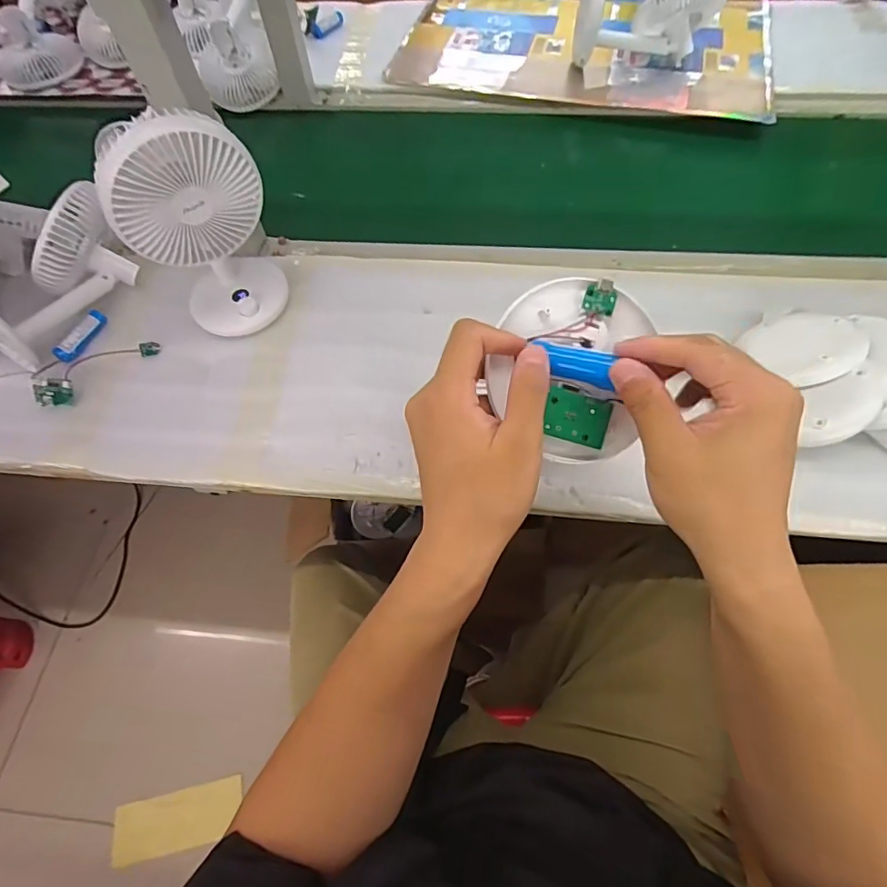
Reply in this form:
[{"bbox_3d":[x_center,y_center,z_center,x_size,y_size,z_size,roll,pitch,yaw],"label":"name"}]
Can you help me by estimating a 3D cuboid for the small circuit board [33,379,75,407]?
[{"bbox_3d":[-0.412,-0.053,0.536,0.032,0.030,0.005,-4,31,-32],"label":"small circuit board"}]

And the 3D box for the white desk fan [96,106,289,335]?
[{"bbox_3d":[-0.231,-0.206,0.496,0.118,0.228,0.082,-30,65,-12],"label":"white desk fan"}]

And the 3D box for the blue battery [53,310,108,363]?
[{"bbox_3d":[-0.406,-0.120,0.571,0.017,0.020,0.068,16,65,11],"label":"blue battery"}]

